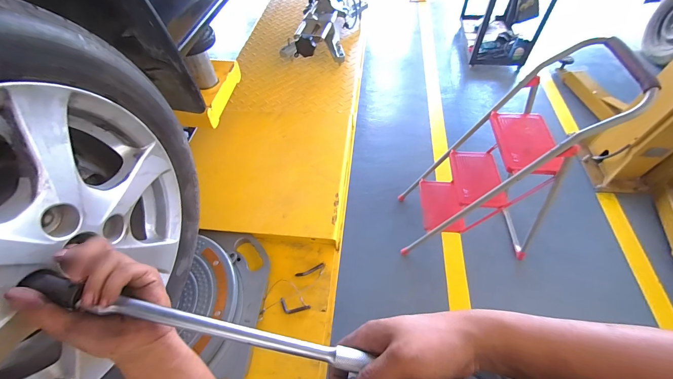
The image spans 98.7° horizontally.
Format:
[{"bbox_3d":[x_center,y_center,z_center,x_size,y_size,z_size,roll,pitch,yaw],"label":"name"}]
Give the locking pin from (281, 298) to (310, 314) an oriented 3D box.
[{"bbox_3d":[-0.093,0.259,0.630,0.067,0.008,0.027,12,57,11],"label":"locking pin"}]

